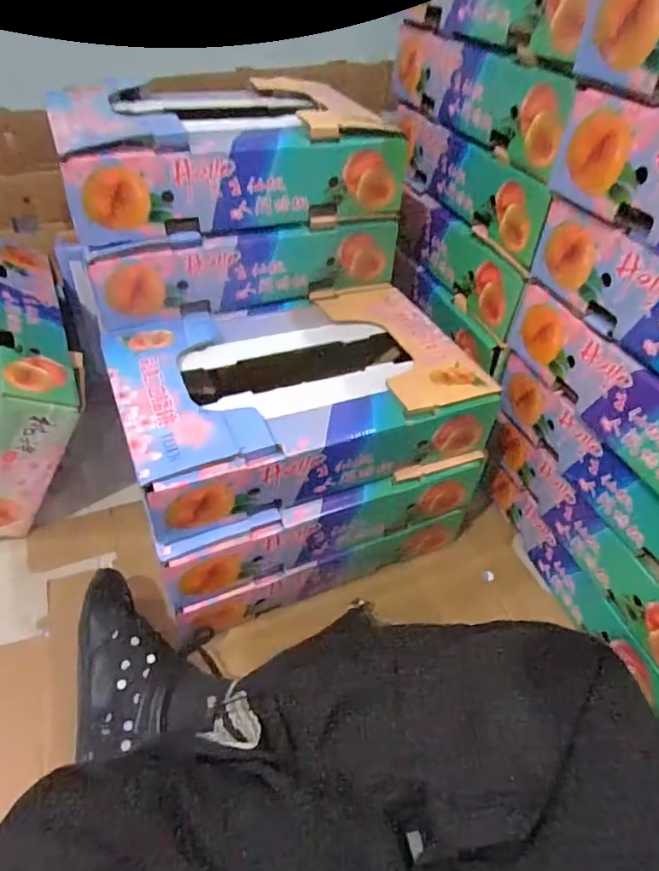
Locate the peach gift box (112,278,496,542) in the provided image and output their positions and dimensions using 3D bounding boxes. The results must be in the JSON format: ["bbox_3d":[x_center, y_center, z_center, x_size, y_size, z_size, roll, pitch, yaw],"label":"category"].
[{"bbox_3d":[-0.041,-0.058,0.651,0.391,0.095,0.269,-15,47,-20],"label":"peach gift box"}]

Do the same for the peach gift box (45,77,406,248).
[{"bbox_3d":[-0.129,-0.364,0.685,0.390,0.111,0.236,-13,46,-19],"label":"peach gift box"}]

